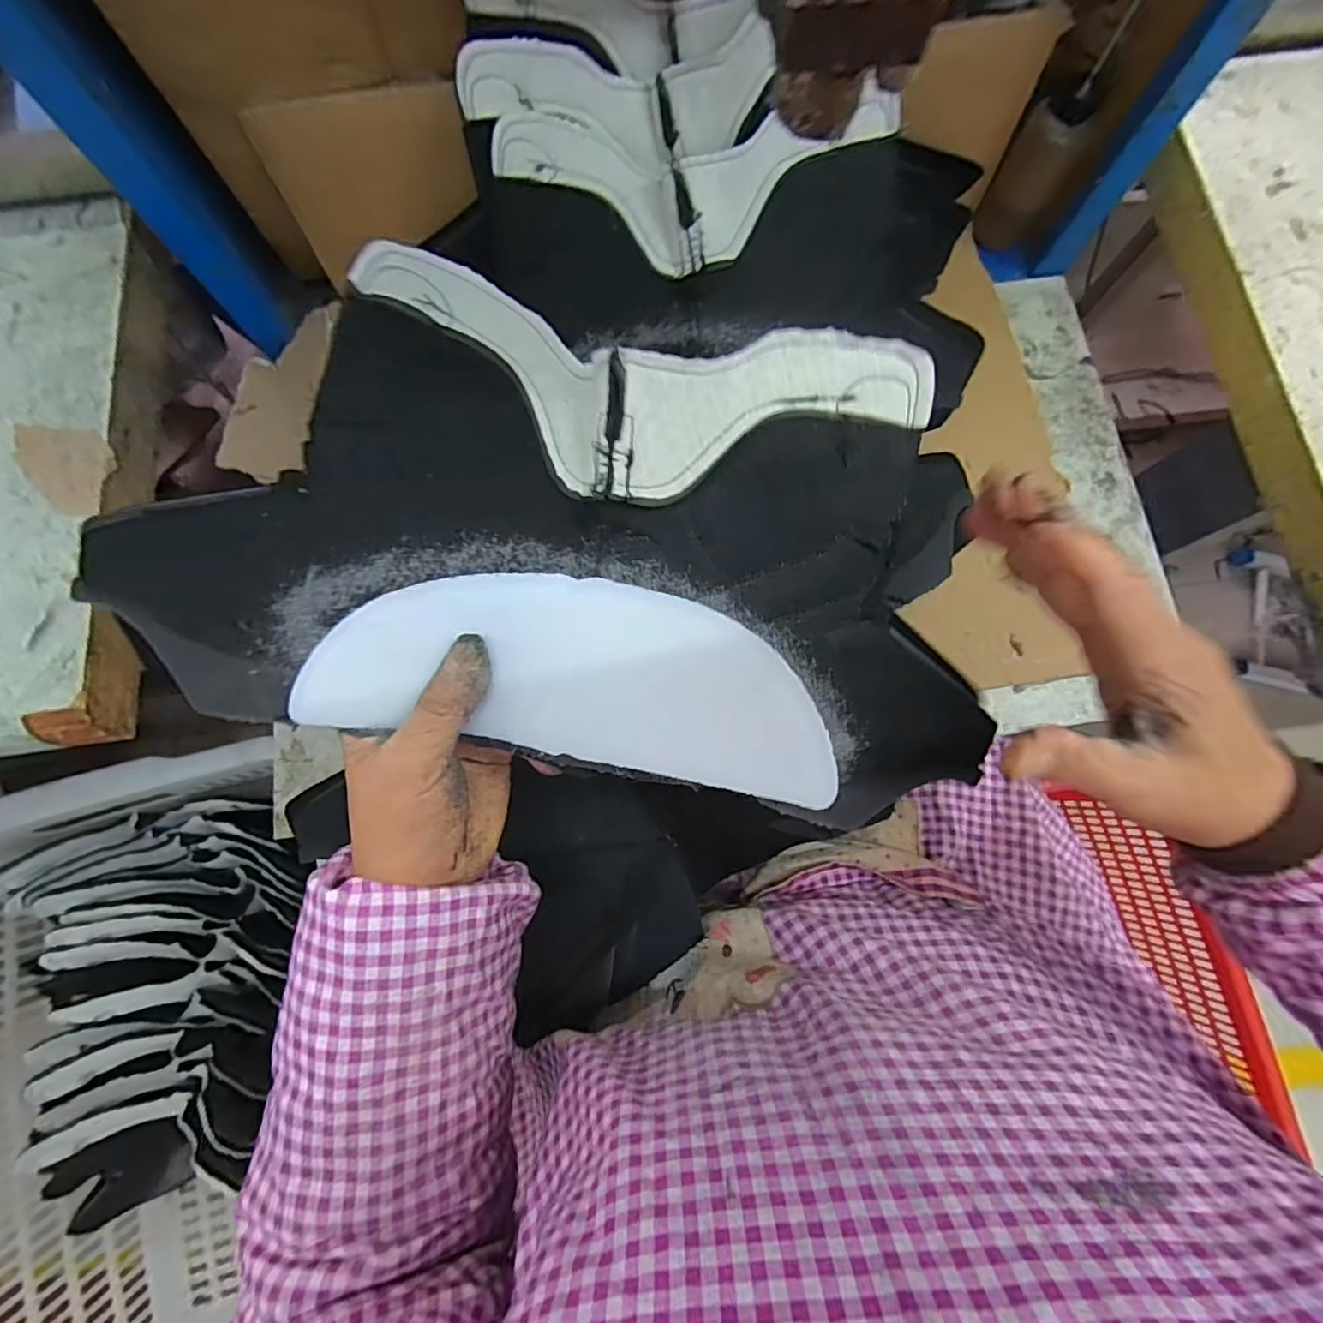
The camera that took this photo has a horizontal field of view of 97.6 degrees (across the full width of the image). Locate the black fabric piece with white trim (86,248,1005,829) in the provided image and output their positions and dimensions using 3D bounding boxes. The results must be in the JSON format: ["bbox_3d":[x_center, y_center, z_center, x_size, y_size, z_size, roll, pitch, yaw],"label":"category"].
[{"bbox_3d":[-0.035,-0.048,0.247,0.368,0.033,0.196,7,94,-5],"label":"black fabric piece with white trim"}]

